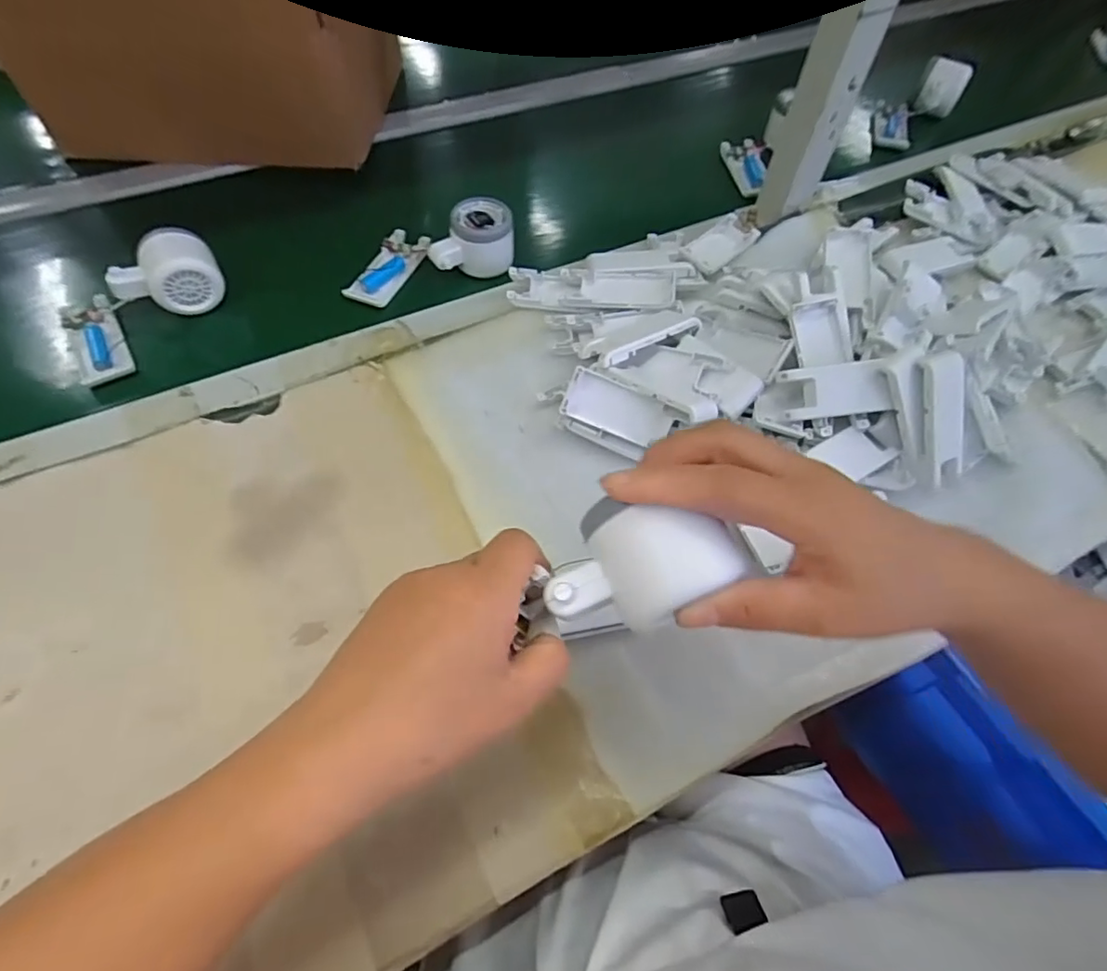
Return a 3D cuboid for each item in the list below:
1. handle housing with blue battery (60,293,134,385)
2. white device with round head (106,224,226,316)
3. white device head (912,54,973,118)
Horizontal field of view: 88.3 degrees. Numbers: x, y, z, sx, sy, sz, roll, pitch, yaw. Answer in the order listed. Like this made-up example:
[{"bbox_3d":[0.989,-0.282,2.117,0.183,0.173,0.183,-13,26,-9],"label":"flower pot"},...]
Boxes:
[{"bbox_3d":[-0.401,-0.128,0.502,0.040,0.015,0.097,-29,68,-17],"label":"handle housing with blue battery"},{"bbox_3d":[-0.345,-0.185,0.511,0.087,0.055,0.052,-34,67,-21],"label":"white device with round head"},{"bbox_3d":[0.520,-0.536,0.764,0.055,0.045,0.072,29,62,15],"label":"white device head"}]

